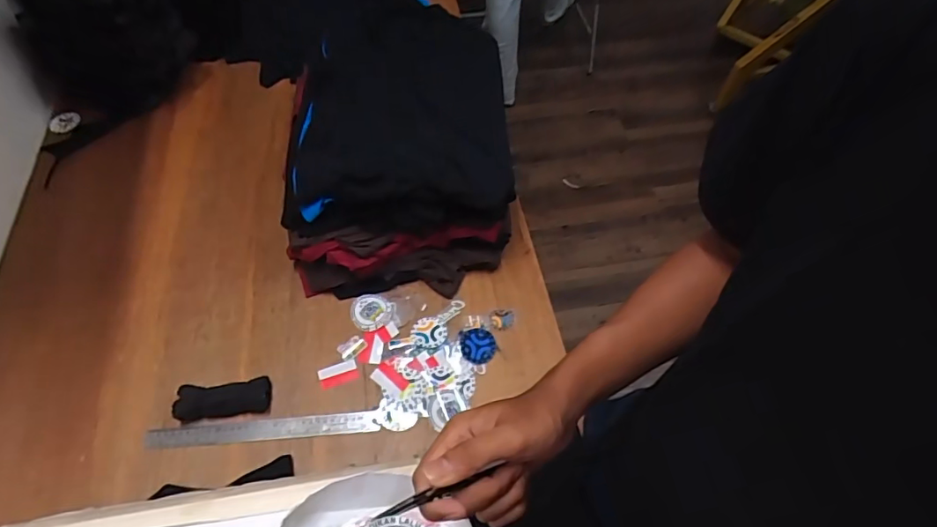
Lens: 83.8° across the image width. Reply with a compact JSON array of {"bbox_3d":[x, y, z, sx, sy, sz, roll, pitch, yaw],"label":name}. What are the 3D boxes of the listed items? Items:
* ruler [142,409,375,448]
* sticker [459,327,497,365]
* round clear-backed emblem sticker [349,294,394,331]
[{"bbox_3d":[-0.286,0.232,0.732,0.311,0.010,0.031,-5,64,-3],"label":"ruler"},{"bbox_3d":[0.015,0.125,0.795,0.055,0.007,0.055,4,73,-12],"label":"sticker"},{"bbox_3d":[-0.155,0.076,0.826,0.068,0.007,0.062,0,57,0],"label":"round clear-backed emblem sticker"}]

